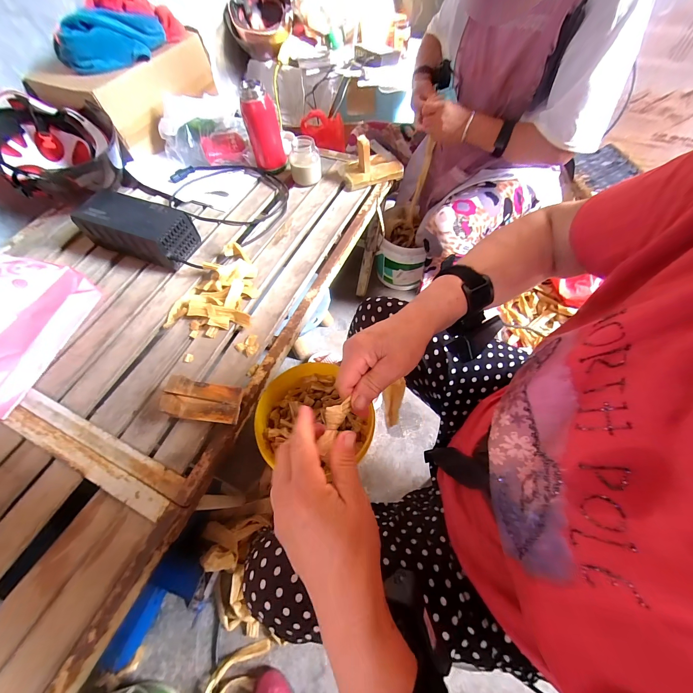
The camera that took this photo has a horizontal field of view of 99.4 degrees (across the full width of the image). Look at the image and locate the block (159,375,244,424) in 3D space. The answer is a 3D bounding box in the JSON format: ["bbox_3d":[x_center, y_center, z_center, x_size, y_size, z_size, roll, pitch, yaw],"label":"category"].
[{"bbox_3d":[-0.234,0.088,0.485,0.107,0.062,0.063,5,60,6],"label":"block"}]

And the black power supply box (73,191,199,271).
[{"bbox_3d":[-0.452,-0.255,0.645,0.212,0.098,0.101,16,61,11],"label":"black power supply box"}]

